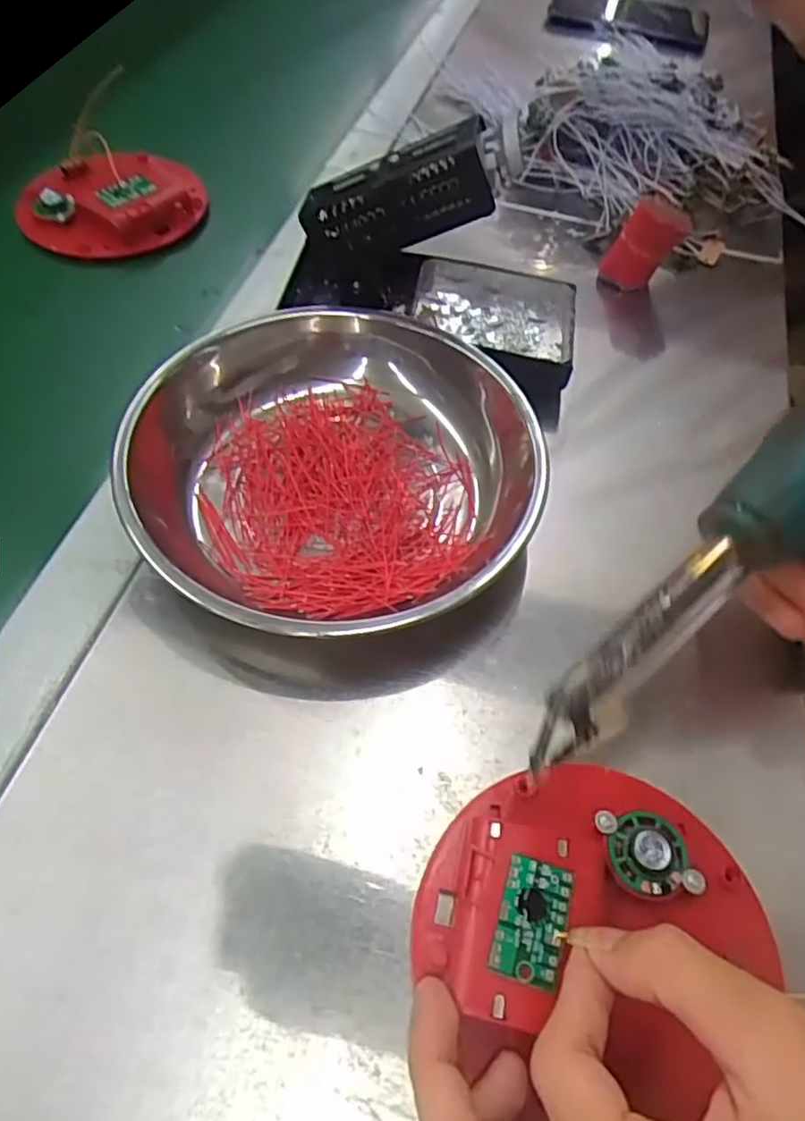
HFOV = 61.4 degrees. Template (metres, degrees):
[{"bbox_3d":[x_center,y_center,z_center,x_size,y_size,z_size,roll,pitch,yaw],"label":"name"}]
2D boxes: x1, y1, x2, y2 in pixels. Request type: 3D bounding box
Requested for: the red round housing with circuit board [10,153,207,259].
[{"bbox_3d":[-0.195,-0.245,0.455,0.114,0.024,0.100,-8,58,-7],"label":"red round housing with circuit board"}]

